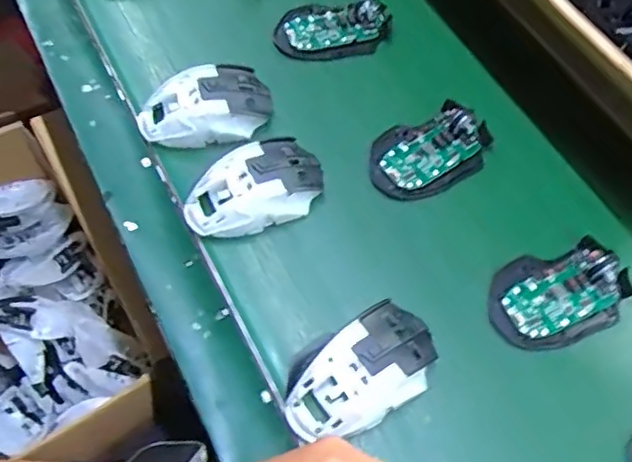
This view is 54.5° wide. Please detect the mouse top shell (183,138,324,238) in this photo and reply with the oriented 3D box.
[{"bbox_3d":[-0.049,-0.036,0.494,0.112,0.032,0.062,-24,64,-15],"label":"mouse top shell"}]

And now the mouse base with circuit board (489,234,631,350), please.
[{"bbox_3d":[0.188,0.048,0.475,0.107,0.021,0.072,-18,63,-12],"label":"mouse base with circuit board"}]

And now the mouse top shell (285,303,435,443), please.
[{"bbox_3d":[0.031,0.096,0.427,0.113,0.034,0.066,-28,65,-17],"label":"mouse top shell"}]

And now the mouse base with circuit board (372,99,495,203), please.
[{"bbox_3d":[0.099,-0.070,0.536,0.115,0.025,0.066,-24,64,-15],"label":"mouse base with circuit board"}]

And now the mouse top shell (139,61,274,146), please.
[{"bbox_3d":[-0.097,-0.109,0.535,0.115,0.040,0.063,-13,61,-9],"label":"mouse top shell"}]

